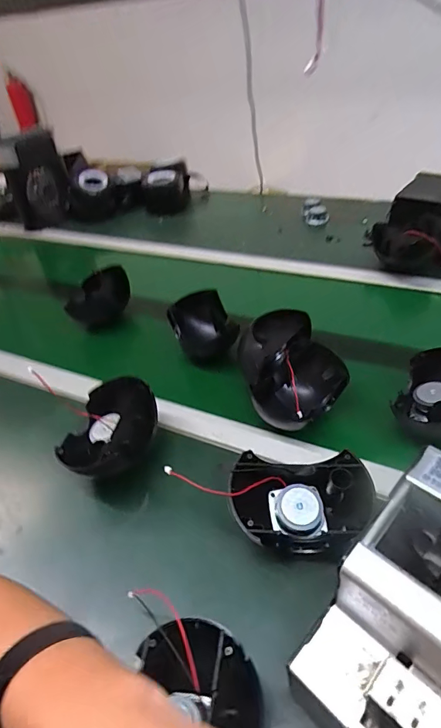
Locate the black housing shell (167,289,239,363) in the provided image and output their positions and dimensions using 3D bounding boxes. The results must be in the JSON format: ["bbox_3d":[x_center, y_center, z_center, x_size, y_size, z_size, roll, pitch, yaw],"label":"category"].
[{"bbox_3d":[-0.029,-0.053,0.663,0.090,0.075,0.114,-11,41,-6],"label":"black housing shell"}]

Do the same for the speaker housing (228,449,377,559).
[{"bbox_3d":[0.080,0.142,0.414,0.137,0.074,0.086,-3,41,4],"label":"speaker housing"}]

